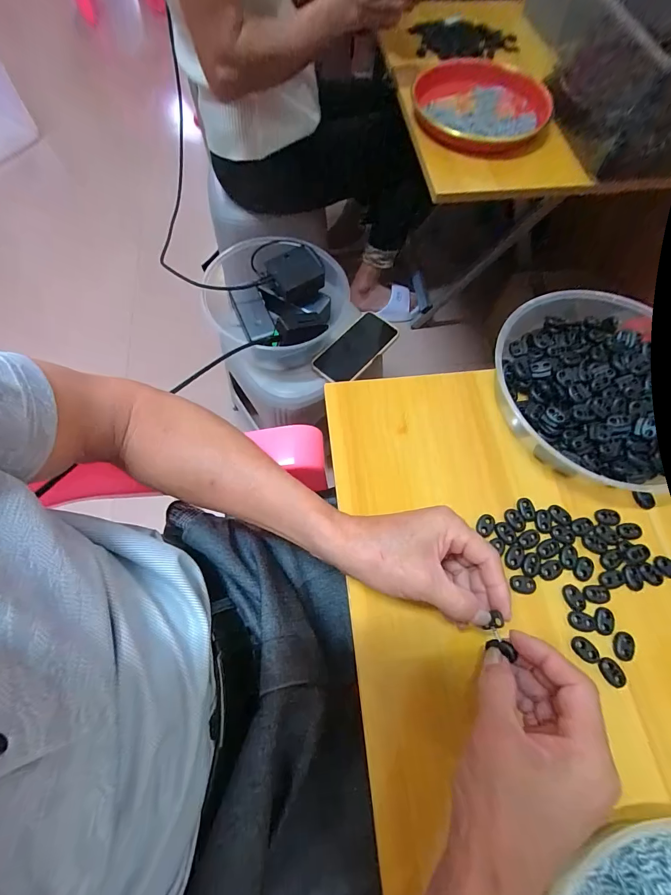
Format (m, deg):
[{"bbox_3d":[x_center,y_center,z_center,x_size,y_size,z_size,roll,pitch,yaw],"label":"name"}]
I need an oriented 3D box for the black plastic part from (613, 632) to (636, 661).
[{"bbox_3d":[0.241,0.165,0.304,0.016,0.004,0.021,15,68,5],"label":"black plastic part"}]

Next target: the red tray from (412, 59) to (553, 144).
[{"bbox_3d":[0.245,-0.598,0.634,0.219,0.040,0.247,6,68,2],"label":"red tray"}]

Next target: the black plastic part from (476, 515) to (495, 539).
[{"bbox_3d":[0.141,0.073,0.343,0.014,0.004,0.021,33,71,12],"label":"black plastic part"}]

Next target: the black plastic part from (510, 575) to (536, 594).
[{"bbox_3d":[0.166,0.121,0.323,0.022,0.004,0.014,11,68,4],"label":"black plastic part"}]

